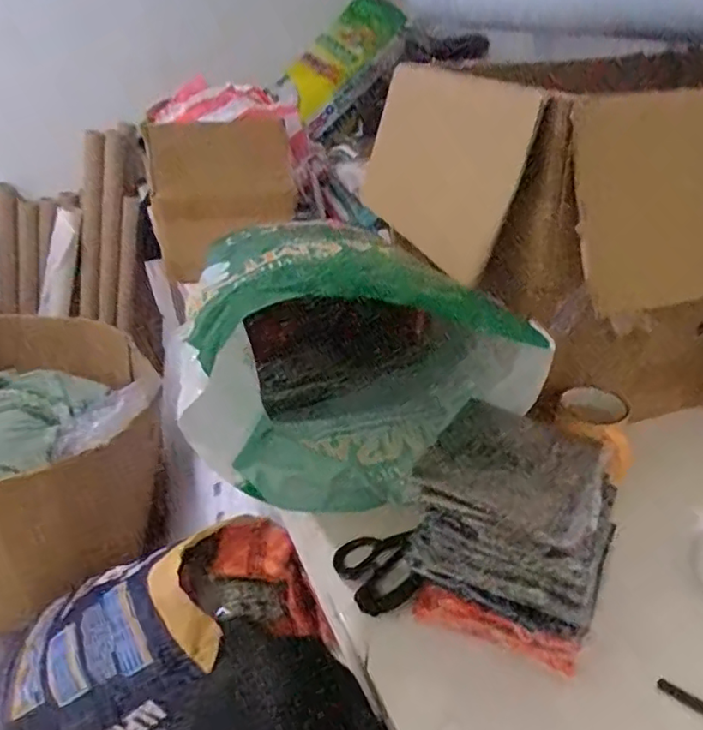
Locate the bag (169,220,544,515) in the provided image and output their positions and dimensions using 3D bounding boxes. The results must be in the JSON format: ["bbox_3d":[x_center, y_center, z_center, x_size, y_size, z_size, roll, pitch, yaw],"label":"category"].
[{"bbox_3d":[0.014,-0.015,0.639,0.346,0.224,0.312,-5,31,-6],"label":"bag"}]

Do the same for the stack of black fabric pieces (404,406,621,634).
[{"bbox_3d":[0.139,0.126,0.513,0.159,0.122,0.127,9,32,17],"label":"stack of black fabric pieces"}]

